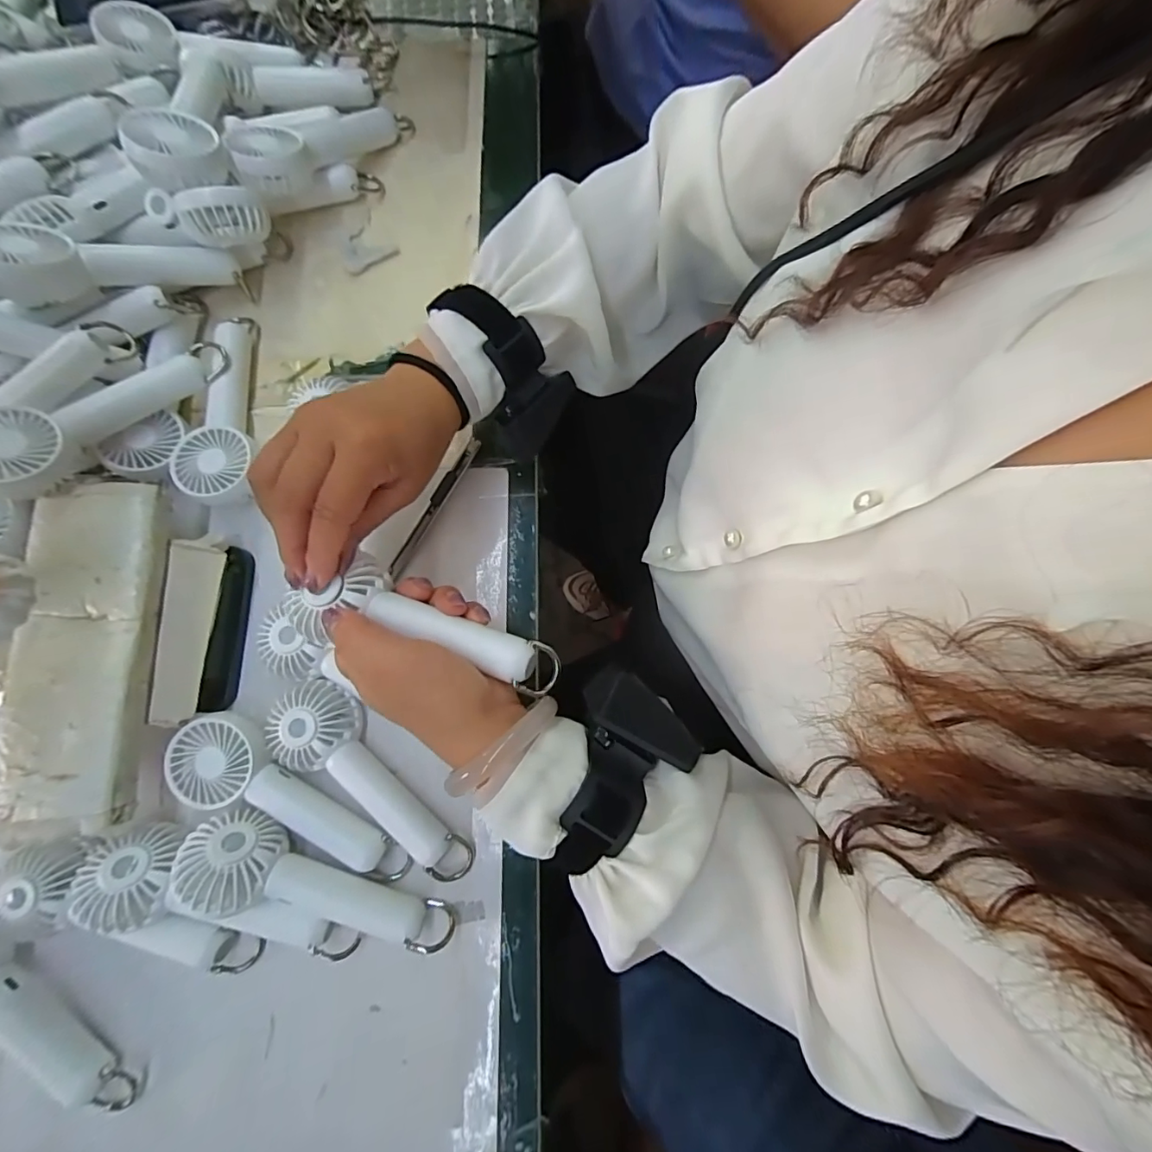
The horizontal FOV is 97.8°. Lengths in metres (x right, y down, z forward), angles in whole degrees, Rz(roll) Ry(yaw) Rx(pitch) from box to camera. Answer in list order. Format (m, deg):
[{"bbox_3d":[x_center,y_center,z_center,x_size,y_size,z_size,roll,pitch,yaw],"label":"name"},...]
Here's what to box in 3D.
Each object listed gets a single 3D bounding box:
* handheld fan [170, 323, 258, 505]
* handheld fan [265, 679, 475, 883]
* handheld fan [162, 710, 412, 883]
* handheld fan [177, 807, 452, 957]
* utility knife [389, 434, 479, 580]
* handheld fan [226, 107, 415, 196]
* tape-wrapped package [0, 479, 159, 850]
[{"bbox_3d":[-0.271,-0.129,0.382,0.052,0.031,0.158,-11,79,-2],"label":"handheld fan"},{"bbox_3d":[-0.131,0.130,0.328,0.161,0.032,0.058,34,80,7],"label":"handheld fan"},{"bbox_3d":[-0.180,0.141,0.325,0.158,0.032,0.057,23,79,4],"label":"handheld fan"},{"bbox_3d":[-0.156,0.193,0.309,0.162,0.030,0.046,24,79,-8],"label":"handheld fan"},{"bbox_3d":[-0.107,-0.052,0.377,0.011,0.013,0.119,31,80,6],"label":"utility knife"},{"bbox_3d":[-0.206,-0.355,0.413,0.048,0.029,0.163,35,59,7],"label":"handheld fan"},{"bbox_3d":[-0.313,0.047,0.320,0.074,0.025,0.213,-4,79,2],"label":"tape-wrapped package"}]

